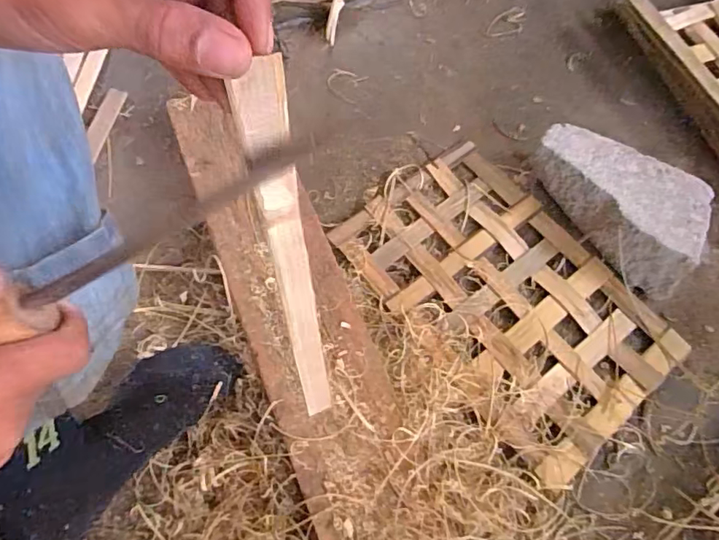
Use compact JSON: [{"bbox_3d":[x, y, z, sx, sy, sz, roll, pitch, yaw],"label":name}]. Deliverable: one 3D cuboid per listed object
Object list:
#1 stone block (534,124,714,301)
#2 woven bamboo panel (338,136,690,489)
[{"bbox_3d":[0.288,-0.077,0.596,0.203,0.061,0.129,30,69,10],"label":"stone block"},{"bbox_3d":[0.161,0.021,0.575,0.220,0.013,0.354,-37,73,-16],"label":"woven bamboo panel"}]

